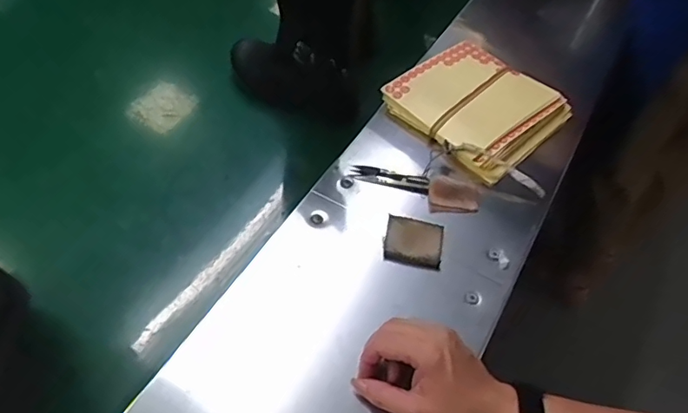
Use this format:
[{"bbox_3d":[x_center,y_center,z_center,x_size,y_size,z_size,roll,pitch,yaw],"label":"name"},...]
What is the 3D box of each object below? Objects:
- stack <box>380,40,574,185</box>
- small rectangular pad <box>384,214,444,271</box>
[{"bbox_3d":[0.173,-0.137,0.677,0.183,0.033,0.191,-36,63,-27],"label":"stack"},{"bbox_3d":[0.074,0.037,0.555,0.060,0.014,0.050,12,53,5],"label":"small rectangular pad"}]

